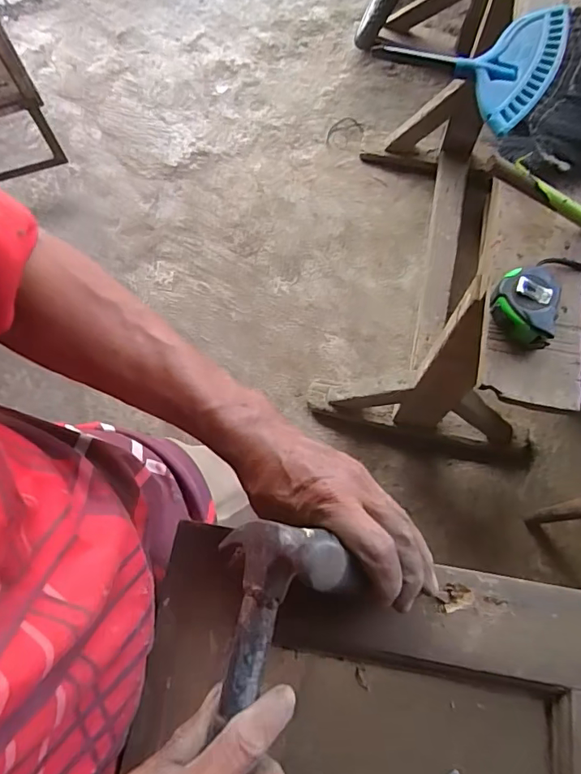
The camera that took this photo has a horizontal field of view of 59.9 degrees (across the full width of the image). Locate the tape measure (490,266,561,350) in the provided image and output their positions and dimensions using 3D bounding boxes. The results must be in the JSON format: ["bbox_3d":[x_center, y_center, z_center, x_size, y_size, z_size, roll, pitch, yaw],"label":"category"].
[{"bbox_3d":[0.256,-0.090,0.549,0.062,0.037,0.081,13,71,5],"label":"tape measure"}]

